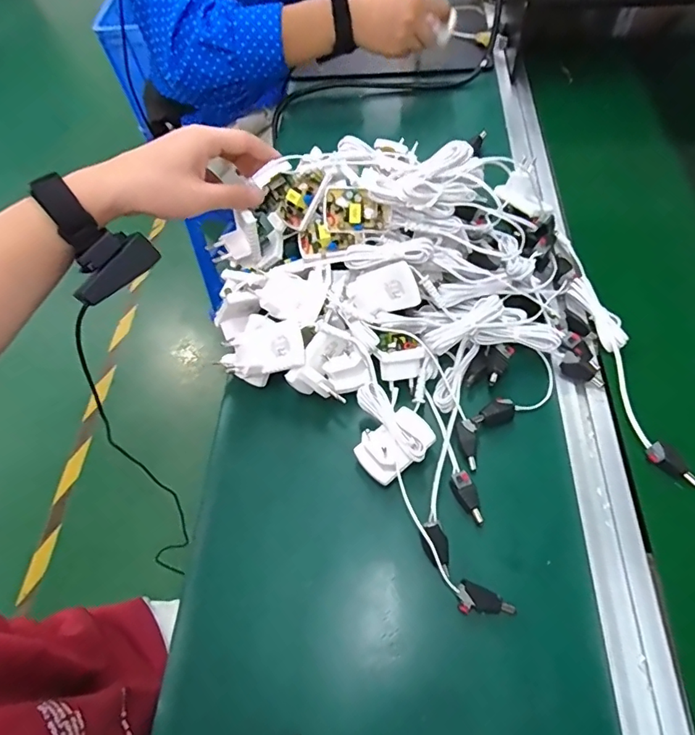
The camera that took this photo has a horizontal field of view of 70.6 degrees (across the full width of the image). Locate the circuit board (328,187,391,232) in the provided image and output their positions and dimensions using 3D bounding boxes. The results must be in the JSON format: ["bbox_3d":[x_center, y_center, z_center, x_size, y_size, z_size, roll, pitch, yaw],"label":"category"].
[{"bbox_3d":[0.011,-0.135,0.429,0.056,0.036,0.014,4,29,-6],"label":"circuit board"}]

